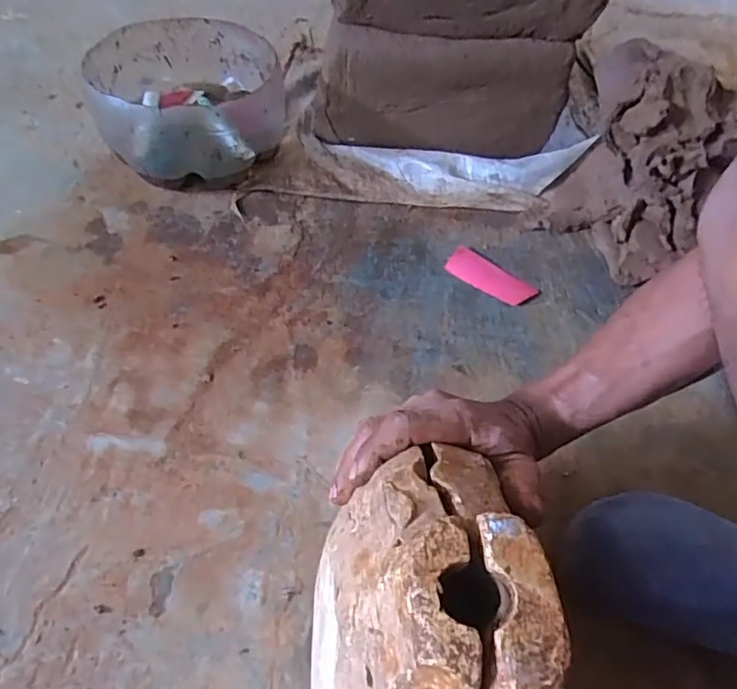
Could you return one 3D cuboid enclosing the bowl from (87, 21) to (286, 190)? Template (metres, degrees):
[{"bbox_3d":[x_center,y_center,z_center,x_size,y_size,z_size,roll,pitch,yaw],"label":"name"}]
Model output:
[{"bbox_3d":[-0.237,-0.319,0.766,0.236,0.132,0.252,2,53,-3],"label":"bowl"}]

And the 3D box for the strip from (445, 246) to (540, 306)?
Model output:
[{"bbox_3d":[0.149,-0.082,0.686,0.106,0.014,0.046,29,56,17],"label":"strip"}]

